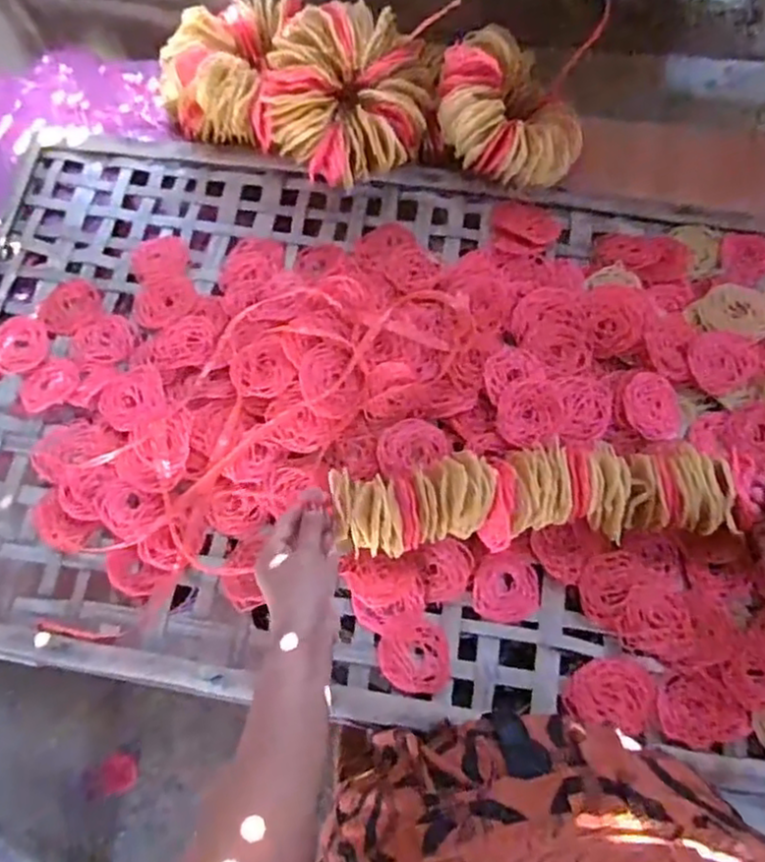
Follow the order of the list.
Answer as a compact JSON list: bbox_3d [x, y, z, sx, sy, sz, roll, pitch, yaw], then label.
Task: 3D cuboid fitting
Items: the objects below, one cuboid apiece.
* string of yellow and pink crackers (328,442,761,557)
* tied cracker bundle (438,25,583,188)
[{"bbox_3d":[0.141,0.059,0.603,0.362,0.060,0.084,-4,71,3],"label":"string of yellow and pink crackers"},{"bbox_3d":[0.143,-0.362,0.765,0.157,0.096,0.163,2,71,2],"label":"tied cracker bundle"}]

